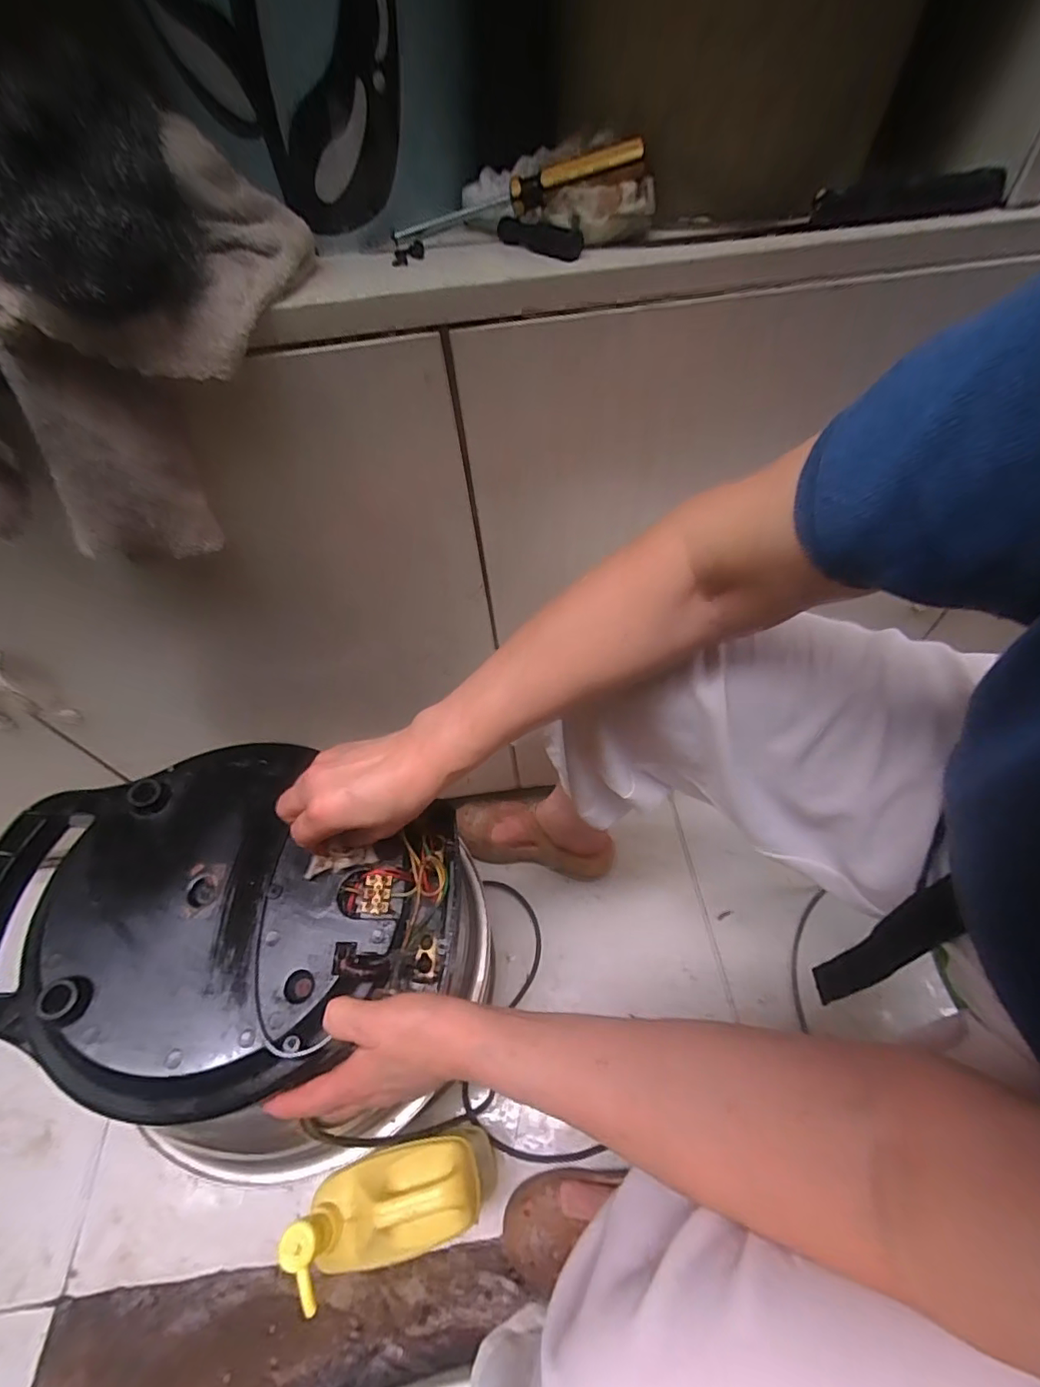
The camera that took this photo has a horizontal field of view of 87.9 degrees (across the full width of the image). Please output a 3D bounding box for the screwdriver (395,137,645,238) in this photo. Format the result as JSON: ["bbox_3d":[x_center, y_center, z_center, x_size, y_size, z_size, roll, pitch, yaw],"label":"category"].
[{"bbox_3d":[-0.003,-0.298,0.322,0.149,0.014,0.018,-4,52,19],"label":"screwdriver"}]

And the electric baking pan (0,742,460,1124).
[{"bbox_3d":[-0.239,0.162,0.419,0.366,0.063,0.253,-1,54,3],"label":"electric baking pan"}]

